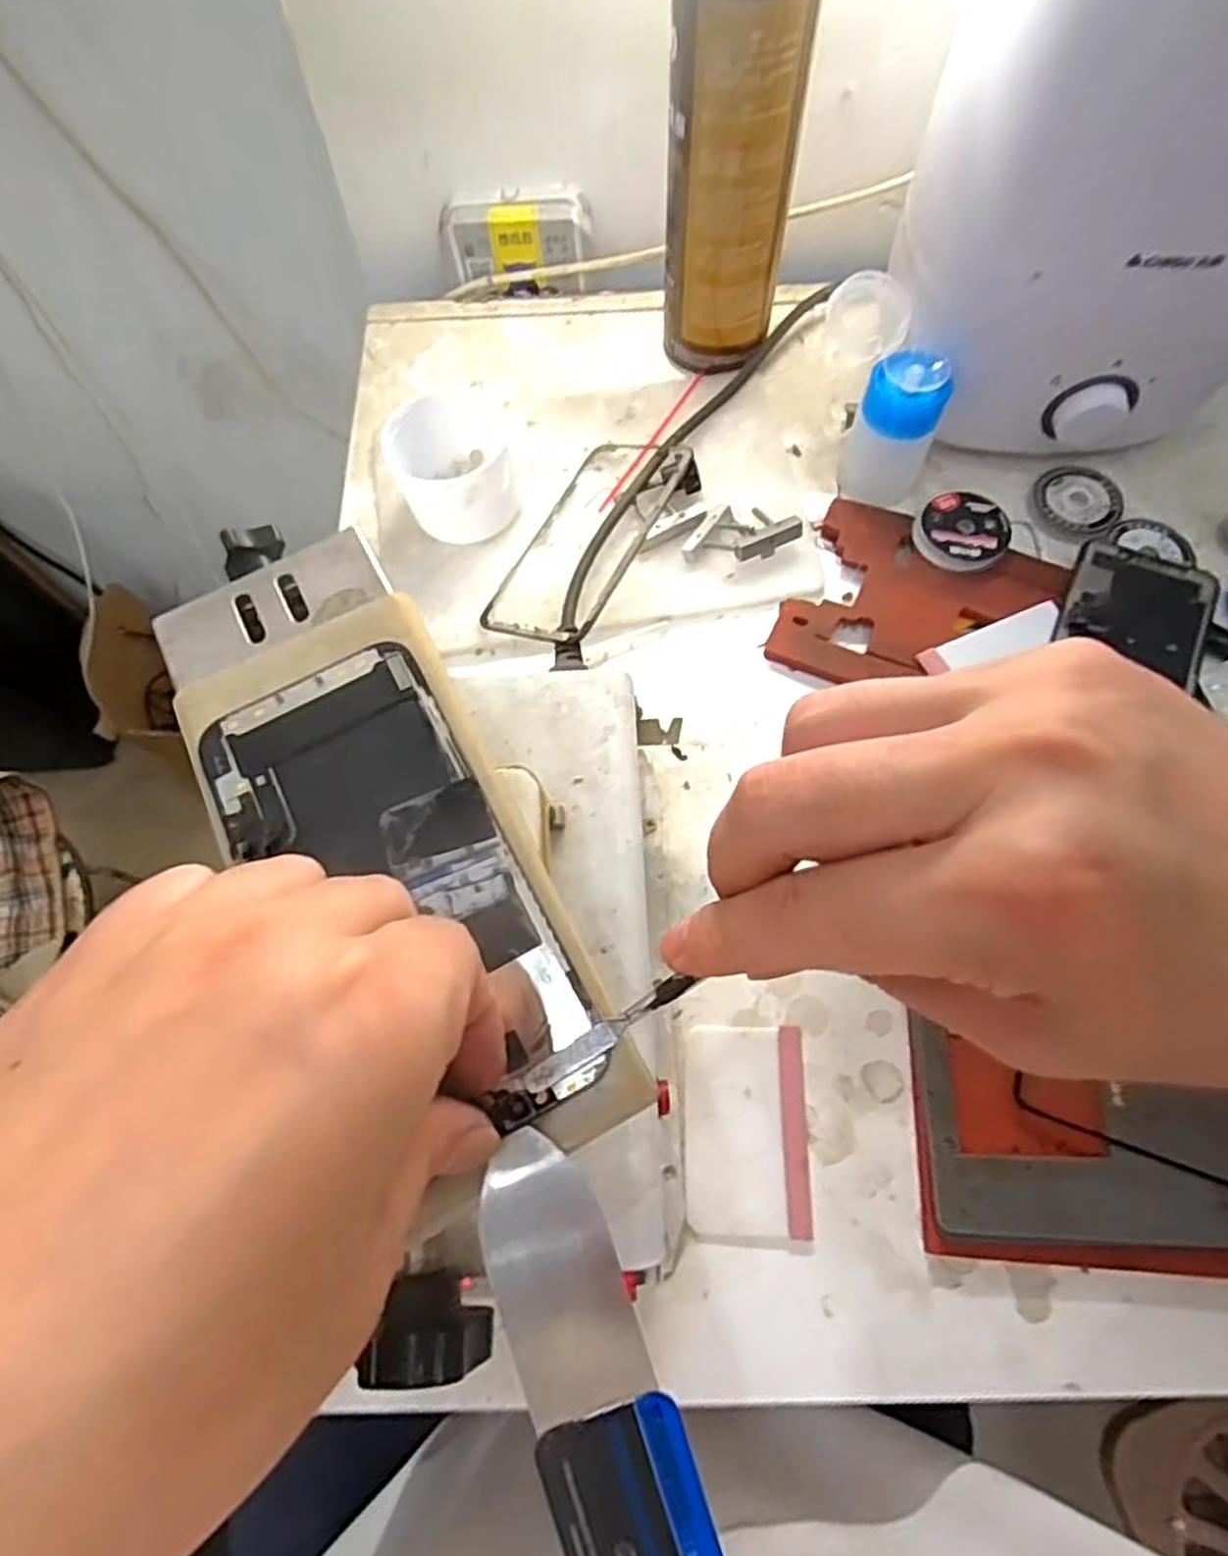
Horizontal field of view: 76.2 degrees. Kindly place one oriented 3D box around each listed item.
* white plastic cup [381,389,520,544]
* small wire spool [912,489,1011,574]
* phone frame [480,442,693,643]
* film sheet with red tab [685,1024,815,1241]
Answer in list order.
[{"bbox_3d":[-0.086,-0.173,0.430,0.068,0.041,0.075,-25,69,-8],"label":"white plastic cup"},{"bbox_3d":[0.189,-0.134,0.421,0.054,0.011,0.049,-26,69,-8],"label":"small wire spool"},{"bbox_3d":[-0.012,-0.132,0.426,0.073,0.013,0.150,18,66,31],"label":"phone frame"},{"bbox_3d":[0.055,0.145,0.325,0.049,0.004,0.079,0,68,2],"label":"film sheet with red tab"}]

